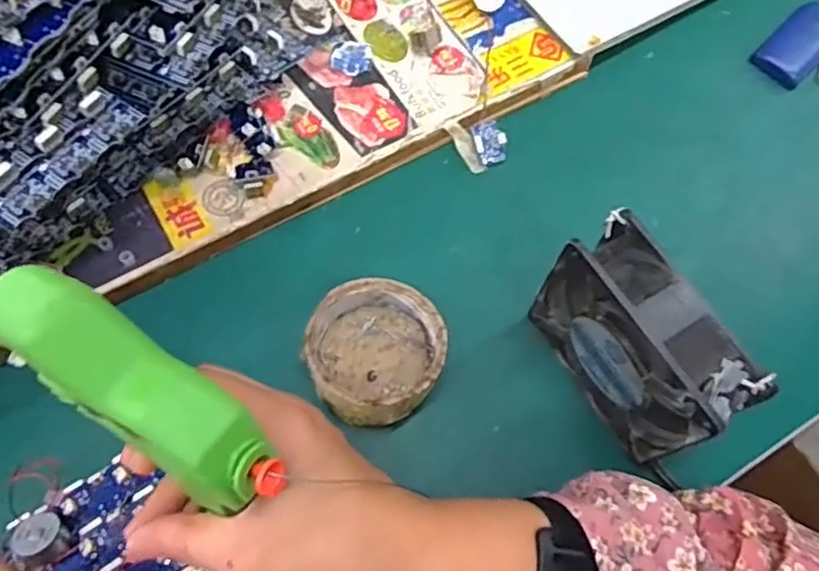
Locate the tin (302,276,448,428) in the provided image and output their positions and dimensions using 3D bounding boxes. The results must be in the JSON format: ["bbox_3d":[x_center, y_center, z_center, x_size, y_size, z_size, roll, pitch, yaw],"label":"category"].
[{"bbox_3d":[-0.021,0.045,0.413,0.081,0.055,0.084,1,67,-2],"label":"tin"}]

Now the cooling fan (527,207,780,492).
[{"bbox_3d":[0.128,0.037,0.378,0.040,0.126,0.129,-28,71,-13],"label":"cooling fan"}]

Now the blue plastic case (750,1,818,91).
[{"bbox_3d":[0.328,-0.203,0.538,0.090,0.013,0.045,-42,75,-17],"label":"blue plastic case"}]

